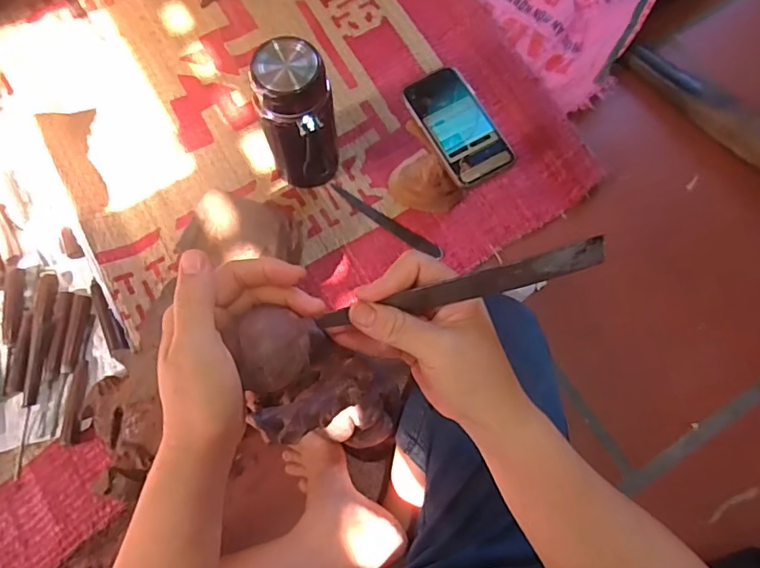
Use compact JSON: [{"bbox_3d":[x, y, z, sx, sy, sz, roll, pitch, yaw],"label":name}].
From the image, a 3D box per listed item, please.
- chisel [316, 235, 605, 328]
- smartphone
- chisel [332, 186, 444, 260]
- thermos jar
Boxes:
[{"bbox_3d":[0.045,0.003,0.306,0.168,0.020,0.007,-15,35,8],"label":"chisel"},{"bbox_3d":[0.091,-0.187,0.604,0.079,0.015,0.148,-28,74,-10],"label":"smartphone"},{"bbox_3d":[0.007,-0.092,0.769,0.194,0.010,0.022,33,75,8],"label":"chisel"},{"bbox_3d":[-0.104,-0.203,0.675,0.093,0.222,0.091,0,71,-1],"label":"thermos jar"}]

